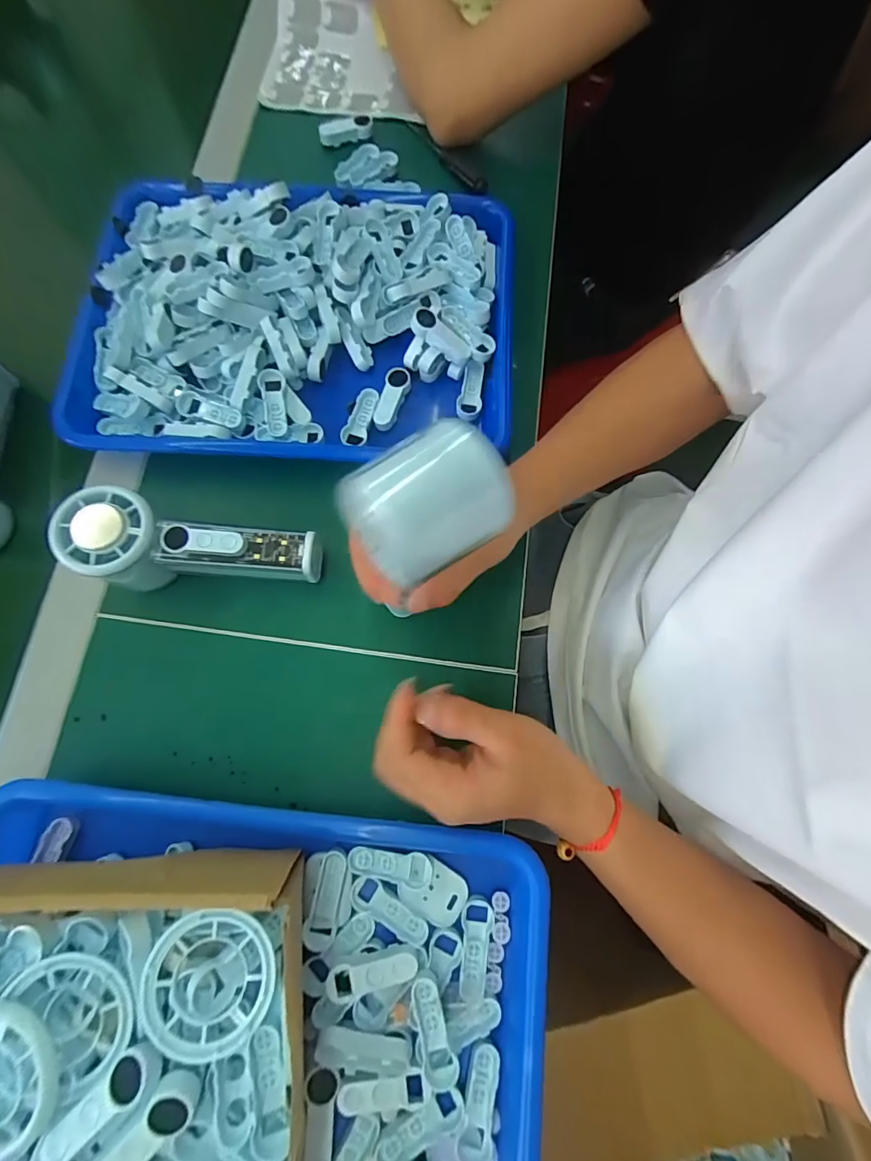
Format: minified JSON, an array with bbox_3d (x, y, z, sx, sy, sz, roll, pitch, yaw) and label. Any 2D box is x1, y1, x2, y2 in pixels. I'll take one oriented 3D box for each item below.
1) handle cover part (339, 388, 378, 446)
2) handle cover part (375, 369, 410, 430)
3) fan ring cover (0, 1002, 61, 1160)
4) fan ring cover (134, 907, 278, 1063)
[{"bbox_3d":[-0.057,-0.125,0.347,0.018,0.008,0.045,14,77,4],"label":"handle cover part"},{"bbox_3d":[-0.033,-0.140,0.347,0.019,0.008,0.050,14,77,5],"label":"handle cover part"},{"bbox_3d":[-0.186,0.207,0.190,0.053,0.010,0.053,1,76,1],"label":"fan ring cover"},{"bbox_3d":[-0.105,0.183,0.208,0.057,0.014,0.054,-21,77,-4],"label":"fan ring cover"}]

